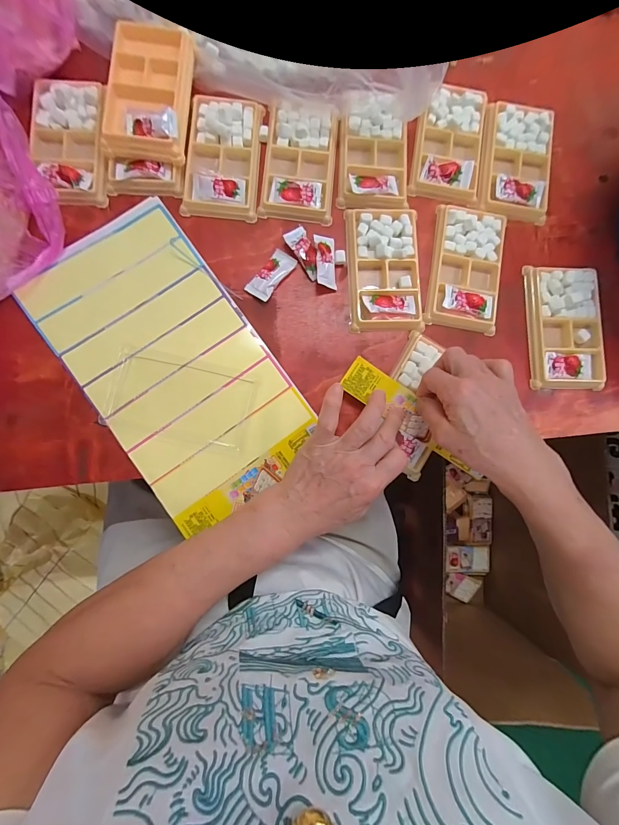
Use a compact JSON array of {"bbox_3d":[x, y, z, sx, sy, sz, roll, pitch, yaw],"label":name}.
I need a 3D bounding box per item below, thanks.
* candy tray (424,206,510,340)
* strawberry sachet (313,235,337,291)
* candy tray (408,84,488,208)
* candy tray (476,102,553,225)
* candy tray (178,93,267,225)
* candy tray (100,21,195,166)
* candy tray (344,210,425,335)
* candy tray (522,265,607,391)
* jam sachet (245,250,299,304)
[{"bbox_3d":[0.172,-0.158,0.369,0.074,0.014,0.133,9,84,-3],"label":"candy tray"},{"bbox_3d":[0.018,-0.161,0.362,0.022,0.011,0.055,-4,85,-4],"label":"strawberry sachet"},{"bbox_3d":[0.161,-0.306,0.383,0.077,0.014,0.127,9,84,-3],"label":"candy tray"},{"bbox_3d":[0.237,-0.289,0.388,0.079,0.014,0.134,7,84,-3],"label":"candy tray"},{"bbox_3d":[-0.092,-0.279,0.362,0.078,0.011,0.135,4,85,-3],"label":"candy tray"},{"bbox_3d":[-0.169,-0.337,0.354,0.080,0.027,0.141,3,85,-4],"label":"candy tray"},{"bbox_3d":[0.082,-0.155,0.363,0.078,0.014,0.135,-1,85,-4],"label":"candy tray"},{"bbox_3d":[0.280,-0.093,0.368,0.075,0.016,0.132,0,85,-4],"label":"candy tray"},{"bbox_3d":[-0.041,-0.146,0.361,0.027,0.005,0.058,37,84,0],"label":"jam sachet"}]

